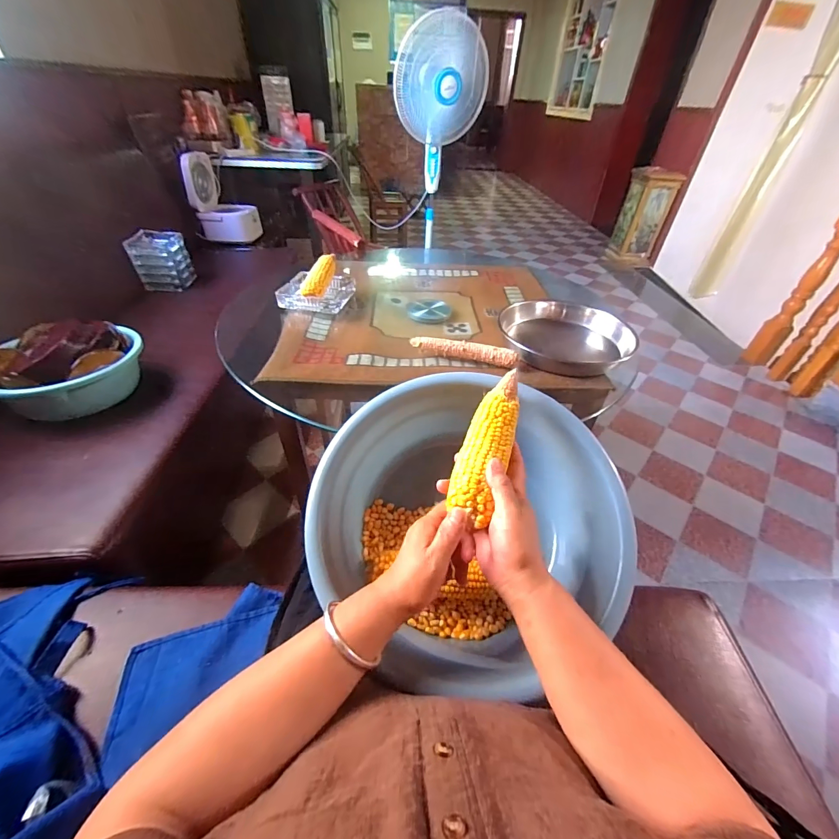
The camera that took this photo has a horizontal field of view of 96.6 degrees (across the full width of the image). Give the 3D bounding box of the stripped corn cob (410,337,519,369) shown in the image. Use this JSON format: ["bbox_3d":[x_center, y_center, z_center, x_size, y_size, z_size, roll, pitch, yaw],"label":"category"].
[{"bbox_3d":[0.088,-0.138,0.740,0.210,0.032,0.024,13,42,10],"label":"stripped corn cob"}]

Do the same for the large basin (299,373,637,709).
[{"bbox_3d":[0.056,0.105,0.478,0.355,0.140,0.304,6,67,3],"label":"large basin"}]

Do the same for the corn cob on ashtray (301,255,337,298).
[{"bbox_3d":[-0.238,-0.345,0.894,0.054,0.038,0.159,9,56,6],"label":"corn cob on ashtray"}]

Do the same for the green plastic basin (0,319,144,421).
[{"bbox_3d":[-0.860,-0.133,0.903,0.287,0.166,0.287,2,41,-2],"label":"green plastic basin"}]

